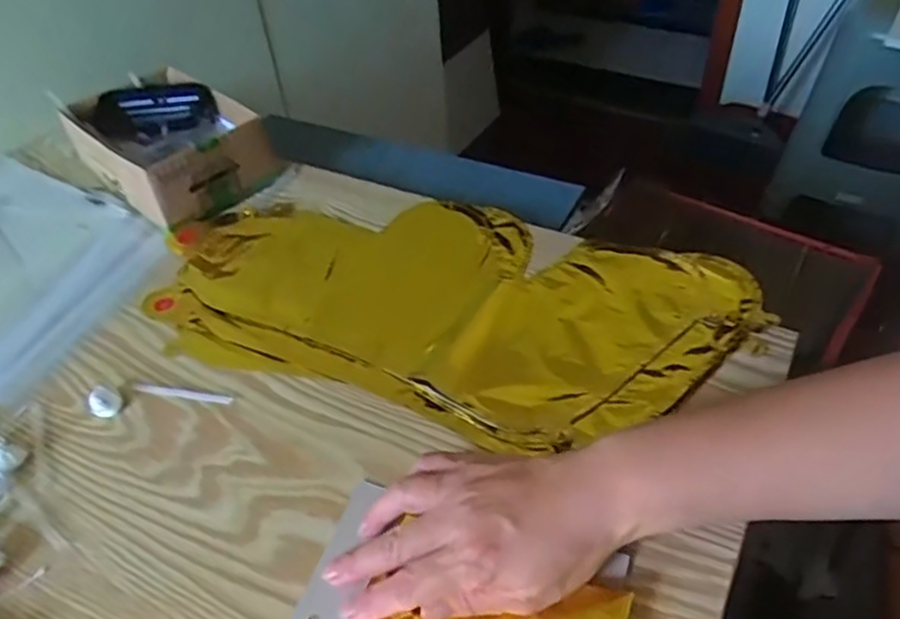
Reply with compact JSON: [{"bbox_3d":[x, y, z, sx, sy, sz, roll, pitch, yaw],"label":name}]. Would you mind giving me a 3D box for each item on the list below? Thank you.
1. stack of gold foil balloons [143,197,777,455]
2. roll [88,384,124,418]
[{"bbox_3d":[-0.012,-0.014,0.525,0.447,0.014,0.223,14,47,20],"label":"stack of gold foil balloons"},{"bbox_3d":[-0.240,0.064,0.469,0.020,0.014,0.020,-3,44,3],"label":"roll"}]

